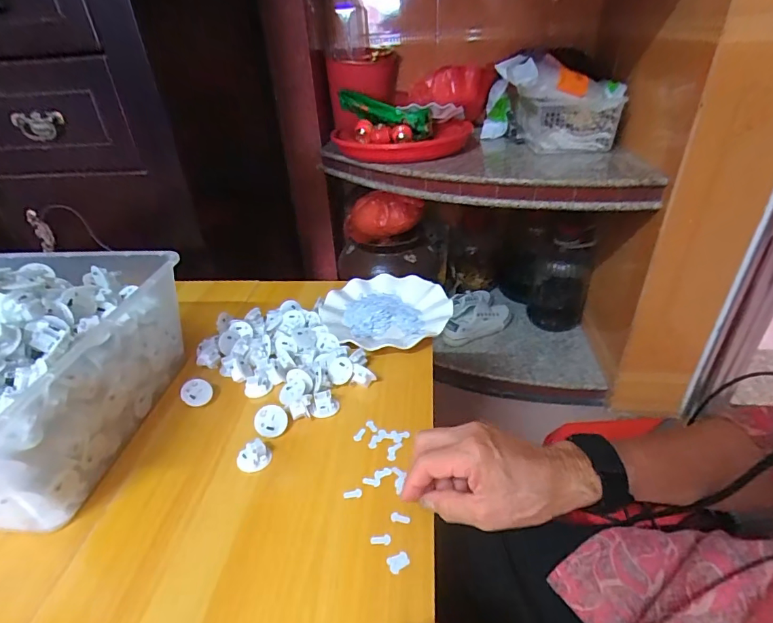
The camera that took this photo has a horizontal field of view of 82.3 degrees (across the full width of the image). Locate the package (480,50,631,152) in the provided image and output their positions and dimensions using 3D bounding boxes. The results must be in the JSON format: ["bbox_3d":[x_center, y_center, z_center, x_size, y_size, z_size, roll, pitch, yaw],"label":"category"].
[{"bbox_3d":[0.386,-0.498,1.051,0.245,0.182,0.223,-4,33,-1],"label":"package"}]

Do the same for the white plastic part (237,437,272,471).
[{"bbox_3d":[-0.131,0.142,0.436,0.031,0.015,0.025,-18,36,-21],"label":"white plastic part"}]

